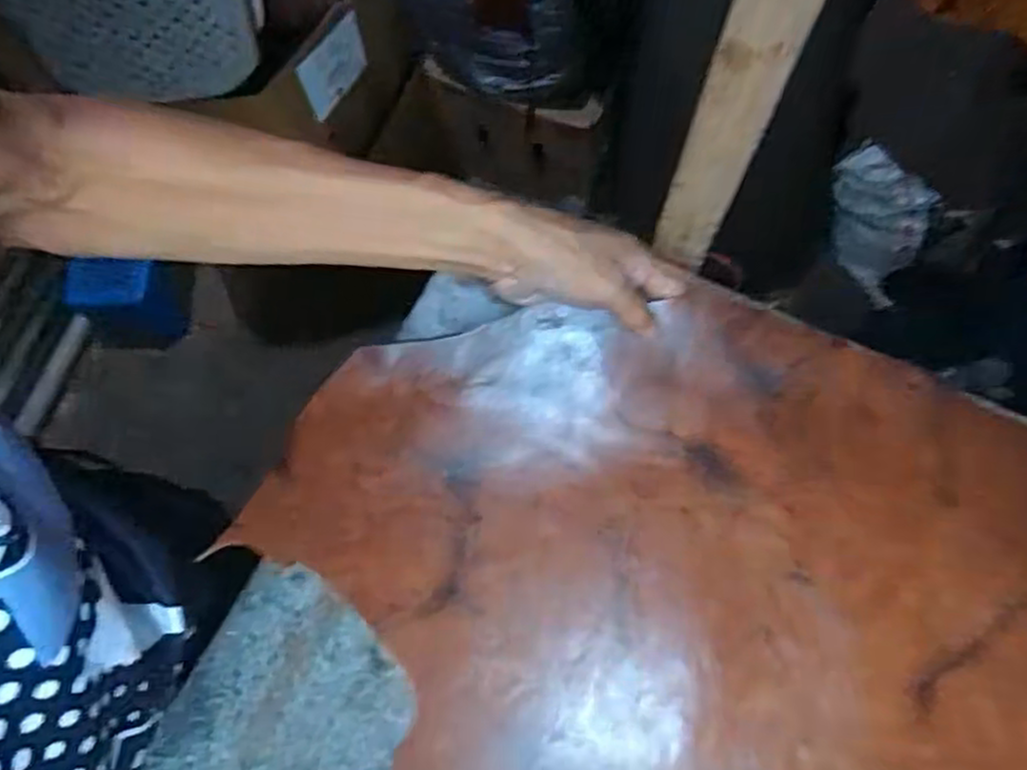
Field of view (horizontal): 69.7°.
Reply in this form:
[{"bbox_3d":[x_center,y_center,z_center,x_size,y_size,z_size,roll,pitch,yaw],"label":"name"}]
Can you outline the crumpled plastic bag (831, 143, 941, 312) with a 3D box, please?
[{"bbox_3d":[0.660,-0.296,1.342,0.215,0.280,0.056,40,77,15],"label":"crumpled plastic bag"}]

